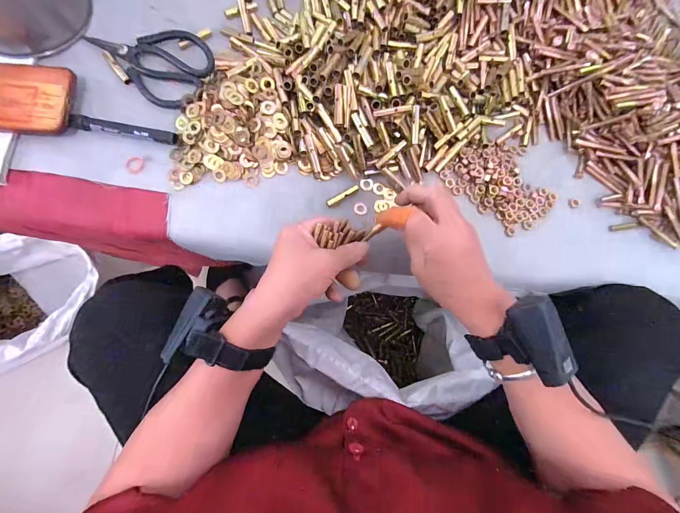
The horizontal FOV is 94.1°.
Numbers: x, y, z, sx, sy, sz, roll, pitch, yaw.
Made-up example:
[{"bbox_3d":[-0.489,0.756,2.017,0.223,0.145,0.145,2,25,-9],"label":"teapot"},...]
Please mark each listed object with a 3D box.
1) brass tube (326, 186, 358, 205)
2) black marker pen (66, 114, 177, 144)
[{"bbox_3d":[0.003,-0.072,0.377,0.043,0.008,0.006,-31,84,-9],"label":"brass tube"},{"bbox_3d":[-0.245,-0.144,0.361,0.109,0.016,0.016,7,80,-3],"label":"black marker pen"}]

